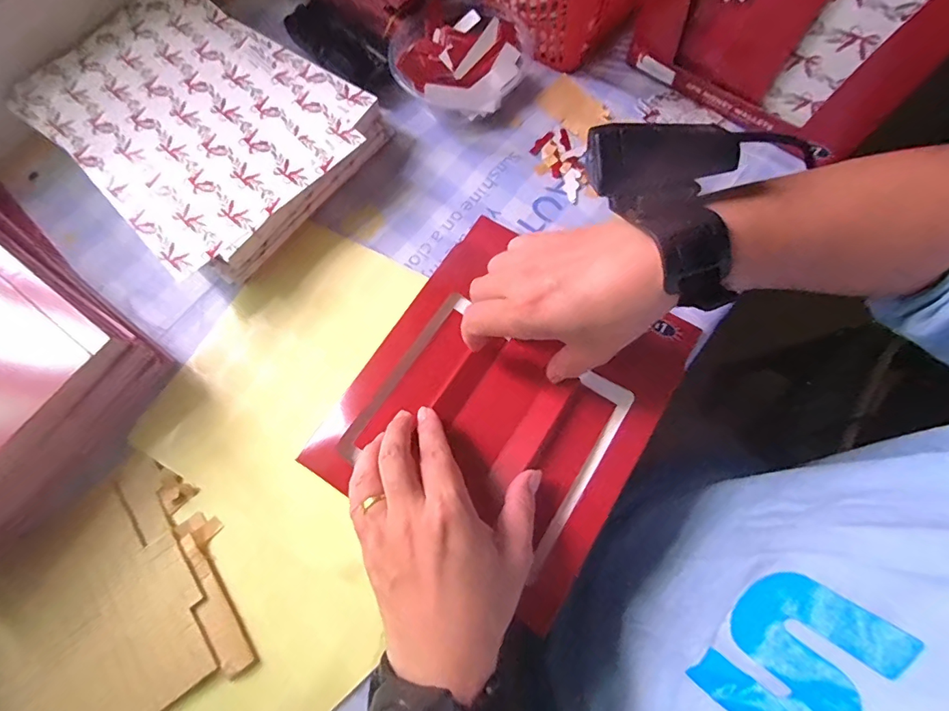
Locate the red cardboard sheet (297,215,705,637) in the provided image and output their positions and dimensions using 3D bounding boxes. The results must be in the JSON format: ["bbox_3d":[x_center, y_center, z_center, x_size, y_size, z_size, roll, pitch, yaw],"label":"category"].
[{"bbox_3d":[0.021,0.027,0.340,0.195,0.023,0.225,30,75,10],"label":"red cardboard sheet"}]

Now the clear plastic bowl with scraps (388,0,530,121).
[{"bbox_3d":[-0.013,-0.253,0.415,0.112,0.045,0.099,-1,72,1],"label":"clear plastic bowl with scraps"}]

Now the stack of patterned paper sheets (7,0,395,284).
[{"bbox_3d":[-0.230,-0.195,0.408,0.264,0.045,0.194,39,77,12],"label":"stack of patterned paper sheets"}]

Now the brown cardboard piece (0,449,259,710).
[{"bbox_3d":[-0.245,0.166,0.314,0.160,0.007,0.157,-35,75,-10],"label":"brown cardboard piece"}]

